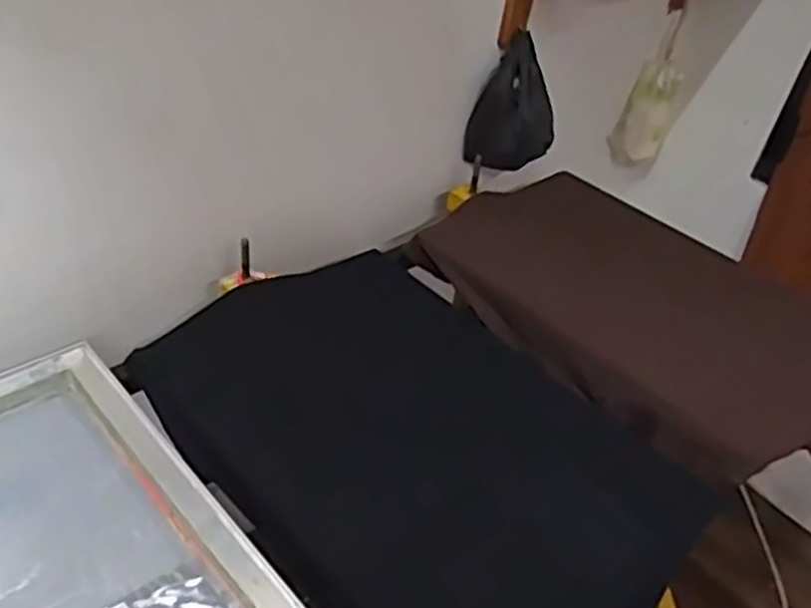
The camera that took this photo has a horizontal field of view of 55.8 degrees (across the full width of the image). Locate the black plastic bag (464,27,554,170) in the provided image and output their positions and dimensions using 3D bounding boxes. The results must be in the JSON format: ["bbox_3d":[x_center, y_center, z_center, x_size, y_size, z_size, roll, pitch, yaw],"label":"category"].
[{"bbox_3d":[0.193,-0.339,1.333,0.095,0.212,0.127,-23,49,-31],"label":"black plastic bag"}]

